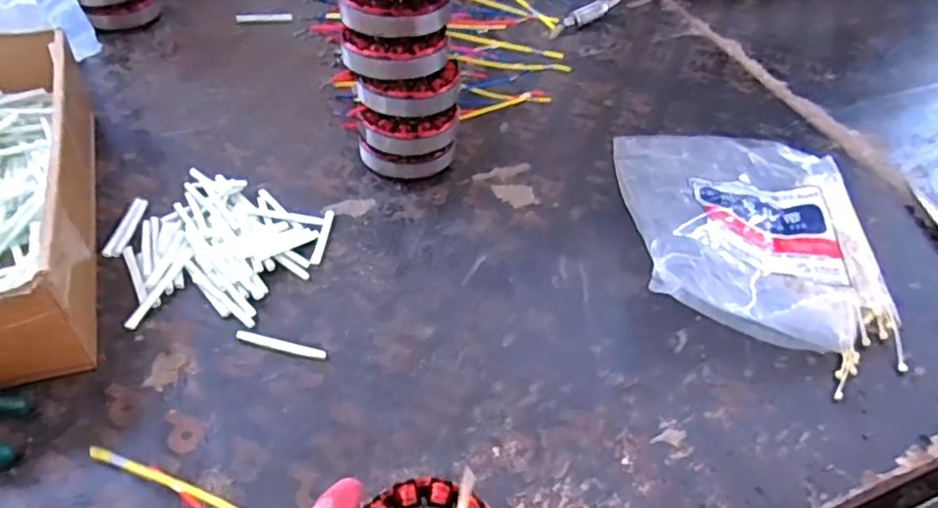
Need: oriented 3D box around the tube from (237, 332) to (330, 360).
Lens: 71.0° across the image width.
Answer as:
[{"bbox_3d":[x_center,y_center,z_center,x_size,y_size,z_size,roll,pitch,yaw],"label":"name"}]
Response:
[{"bbox_3d":[-0.134,0.064,0.468,0.066,0.004,0.008,13,48,8],"label":"tube"}]

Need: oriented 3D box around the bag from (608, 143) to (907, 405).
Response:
[{"bbox_3d":[0.235,-0.033,0.544,0.206,0.059,0.254,9,48,5],"label":"bag"}]

